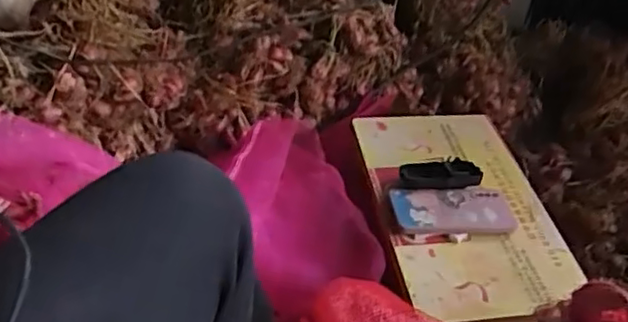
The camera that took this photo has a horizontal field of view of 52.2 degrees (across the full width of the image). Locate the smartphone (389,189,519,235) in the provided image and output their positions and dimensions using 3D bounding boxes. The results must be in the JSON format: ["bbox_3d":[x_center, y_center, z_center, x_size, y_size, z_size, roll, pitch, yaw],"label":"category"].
[{"bbox_3d":[0.185,0.065,0.844,0.164,0.011,0.071,2,48,-9],"label":"smartphone"}]

